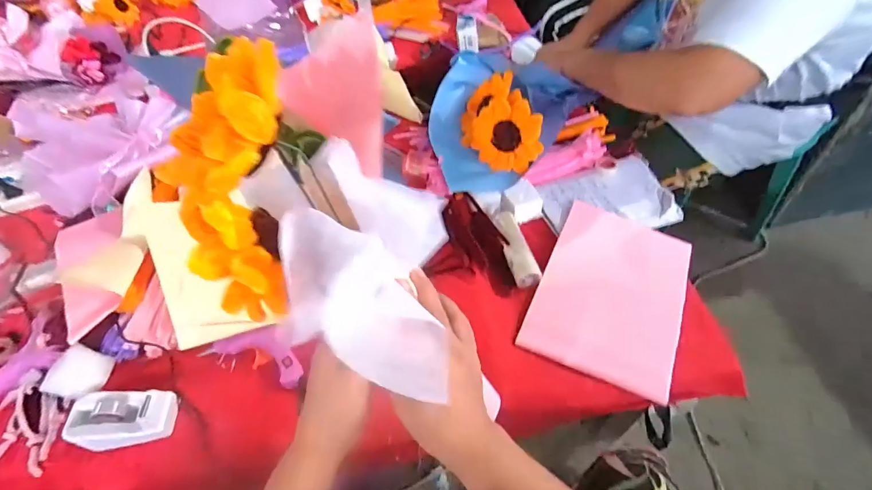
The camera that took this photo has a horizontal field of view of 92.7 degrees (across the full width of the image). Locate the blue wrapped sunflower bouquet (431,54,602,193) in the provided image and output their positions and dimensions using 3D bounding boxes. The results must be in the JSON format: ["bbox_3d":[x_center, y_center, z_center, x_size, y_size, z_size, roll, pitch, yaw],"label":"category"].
[{"bbox_3d":[0.095,-0.201,0.690,0.202,0.124,0.201,-11,52,-3],"label":"blue wrapped sunflower bouquet"}]

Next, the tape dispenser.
[{"bbox_3d":[-0.365,0.200,0.478,0.105,0.037,0.058,-6,51,1],"label":"tape dispenser"}]

